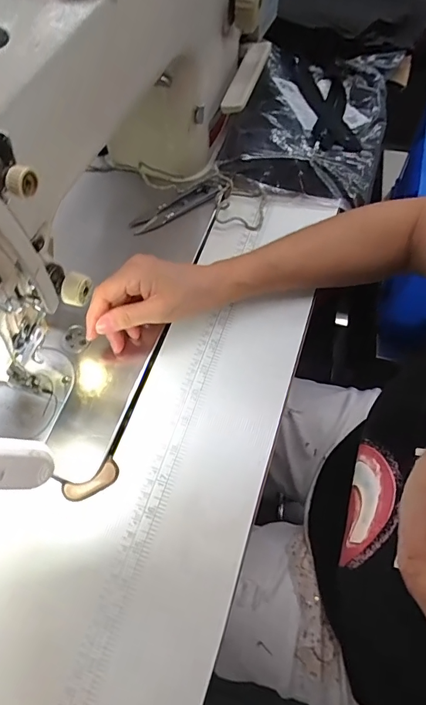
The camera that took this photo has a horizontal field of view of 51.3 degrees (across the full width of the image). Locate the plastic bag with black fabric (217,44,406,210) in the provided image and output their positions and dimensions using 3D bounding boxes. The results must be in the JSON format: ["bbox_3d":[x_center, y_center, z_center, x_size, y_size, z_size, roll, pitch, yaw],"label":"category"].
[{"bbox_3d":[0.114,-0.271,0.511,0.168,0.042,0.231,15,65,7],"label":"plastic bag with black fabric"}]

